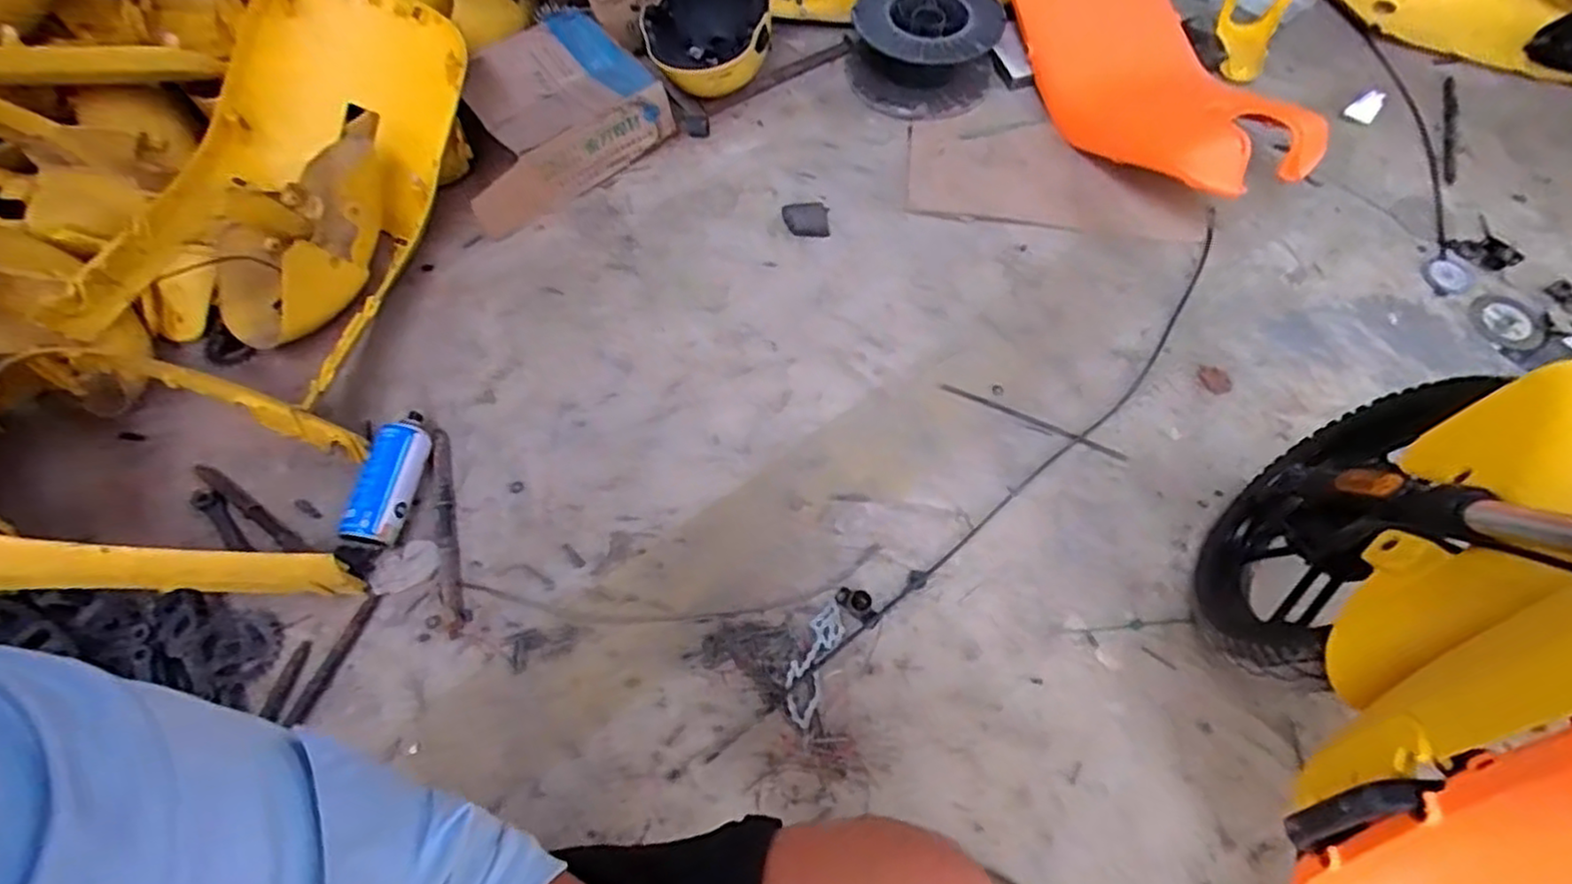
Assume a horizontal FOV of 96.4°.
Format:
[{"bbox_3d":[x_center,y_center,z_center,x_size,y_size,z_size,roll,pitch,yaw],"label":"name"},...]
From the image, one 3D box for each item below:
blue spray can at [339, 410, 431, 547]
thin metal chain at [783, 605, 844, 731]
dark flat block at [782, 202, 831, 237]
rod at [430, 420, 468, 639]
[{"bbox_3d":[-0.515,0.044,0.913,0.064,0.063,0.177,8,64,2],"label":"blue spray can"},{"bbox_3d":[0.032,0.270,0.869,0.047,0.008,0.148,21,65,8],"label":"thin metal chain"},{"bbox_3d":[0.035,-0.364,1.153,0.071,0.032,0.054,-6,65,-5],"label":"dark flat block"},{"bbox_3d":[-0.443,0.110,0.919,0.024,0.018,0.281,-13,65,-8],"label":"rod"}]

